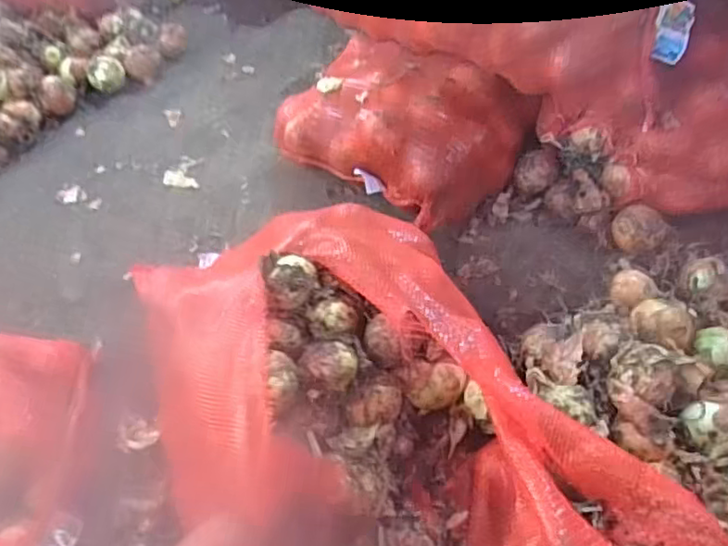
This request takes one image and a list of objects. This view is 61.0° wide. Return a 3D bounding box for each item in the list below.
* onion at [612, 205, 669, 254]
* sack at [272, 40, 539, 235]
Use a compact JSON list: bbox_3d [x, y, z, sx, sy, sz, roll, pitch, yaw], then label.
[{"bbox_3d":[0.445,-0.074,0.989,0.085,0.061,0.059,1,51,7],"label":"onion"},{"bbox_3d":[0.074,-0.258,1.107,0.429,0.235,0.243,27,58,25],"label":"sack"}]

